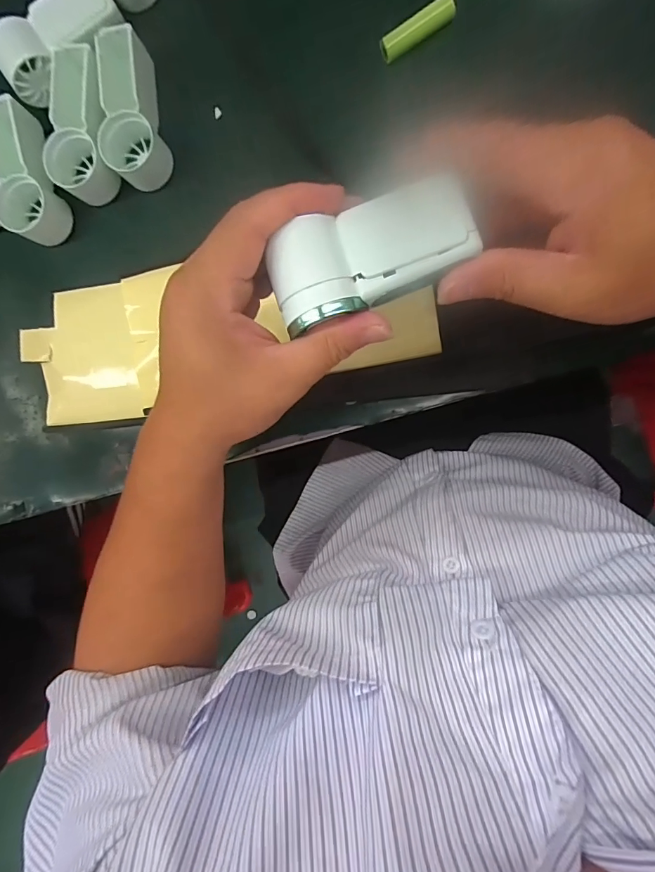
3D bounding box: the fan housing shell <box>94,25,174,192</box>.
[{"bbox_3d":[-0.138,-0.229,0.307,0.036,0.033,0.089,-2,93,8],"label":"fan housing shell"}]

